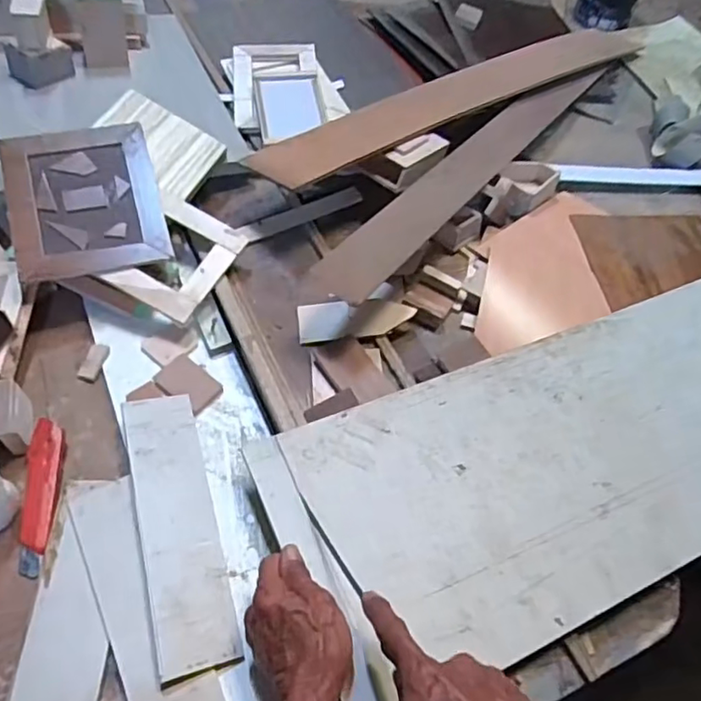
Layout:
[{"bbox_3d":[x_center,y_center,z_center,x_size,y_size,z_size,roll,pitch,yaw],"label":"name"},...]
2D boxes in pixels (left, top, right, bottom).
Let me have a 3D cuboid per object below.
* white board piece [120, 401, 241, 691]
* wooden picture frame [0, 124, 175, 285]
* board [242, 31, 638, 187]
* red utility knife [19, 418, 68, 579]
[{"bbox_3d":[-0.158,0.155,0.551,0.066,0.008,0.260,-7,55,-23],"label":"white board piece"},{"bbox_3d":[-0.310,-0.178,0.706,0.162,0.015,0.184,-12,75,-20],"label":"wooden picture frame"},{"bbox_3d":[0.191,-0.393,0.907,0.790,0.025,0.118,-30,51,-25],"label":"board"},{"bbox_3d":[-0.294,0.136,0.574,0.031,0.017,0.150,-6,53,-6],"label":"red utility knife"}]

